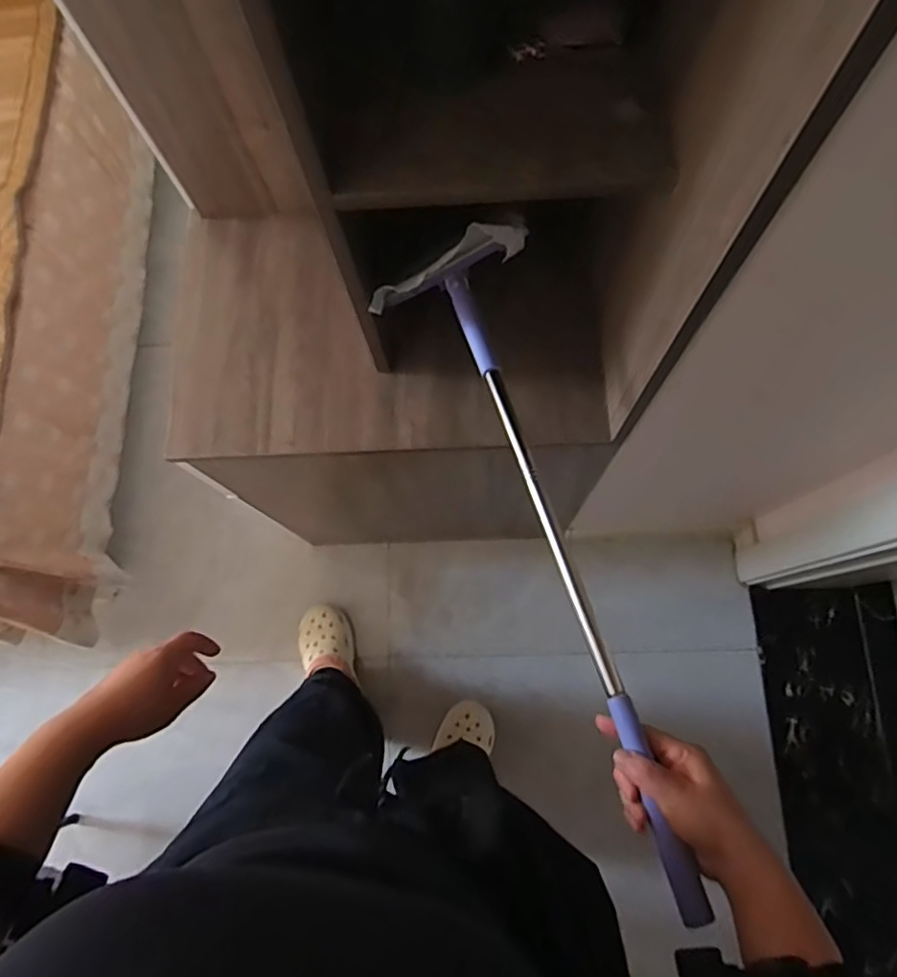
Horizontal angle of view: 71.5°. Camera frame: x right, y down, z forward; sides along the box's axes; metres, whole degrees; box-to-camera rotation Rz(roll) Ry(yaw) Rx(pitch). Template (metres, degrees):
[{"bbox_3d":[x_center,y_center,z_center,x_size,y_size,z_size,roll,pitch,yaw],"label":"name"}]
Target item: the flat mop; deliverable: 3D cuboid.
[{"bbox_3d":[0.081,0.029,0.578,0.164,0.077,0.655,-16,67,-3],"label":"flat mop"}]

